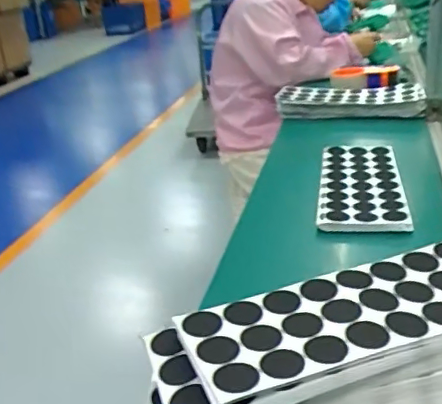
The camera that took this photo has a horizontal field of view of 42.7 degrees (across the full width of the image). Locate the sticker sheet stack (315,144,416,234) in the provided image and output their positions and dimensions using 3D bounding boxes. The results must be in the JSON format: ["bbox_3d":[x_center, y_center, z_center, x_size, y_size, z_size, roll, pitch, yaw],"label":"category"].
[{"bbox_3d":[0.221,-0.030,0.895,0.124,0.020,0.291,1,26,12],"label":"sticker sheet stack"}]

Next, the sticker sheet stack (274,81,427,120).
[{"bbox_3d":[0.285,-0.224,1.268,0.318,0.051,0.115,0,26,10],"label":"sticker sheet stack"}]

